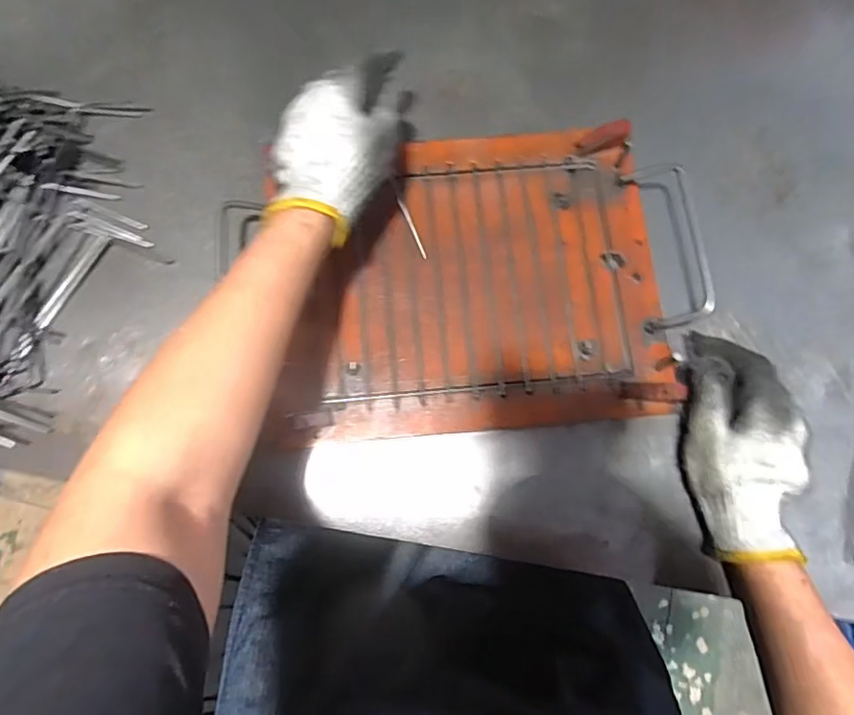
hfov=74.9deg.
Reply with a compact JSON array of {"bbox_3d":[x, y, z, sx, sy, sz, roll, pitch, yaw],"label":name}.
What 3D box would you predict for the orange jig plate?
[{"bbox_3d":[0.031,-0.063,0.442,0.297,0.026,0.238,-5,73,-4],"label":"orange jig plate"}]

